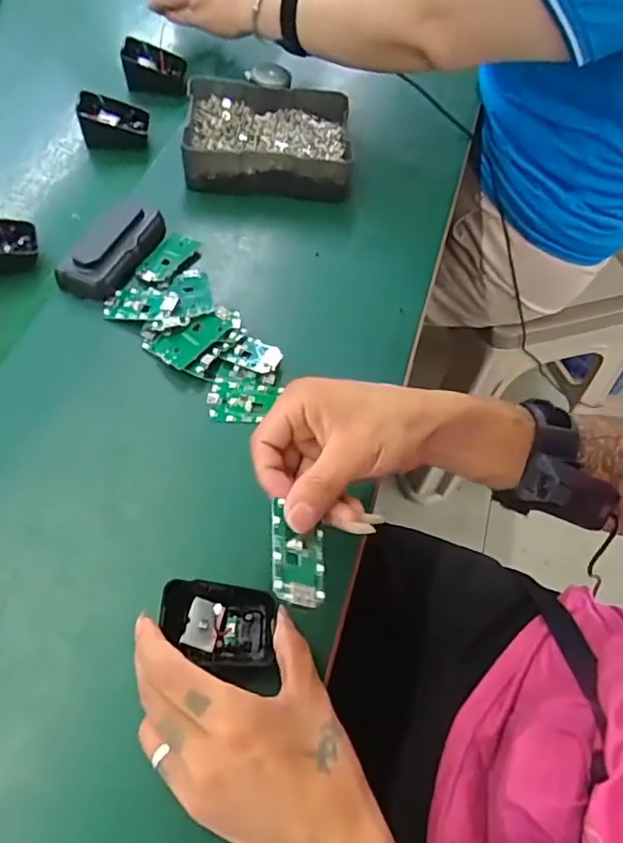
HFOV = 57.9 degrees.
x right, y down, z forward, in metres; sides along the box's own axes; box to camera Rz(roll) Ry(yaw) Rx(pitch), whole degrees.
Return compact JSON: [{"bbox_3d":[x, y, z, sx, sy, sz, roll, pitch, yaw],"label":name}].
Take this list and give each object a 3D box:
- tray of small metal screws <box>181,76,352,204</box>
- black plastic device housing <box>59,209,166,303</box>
[{"bbox_3d":[-0.043,-0.280,0.563,0.160,0.045,0.124,-3,61,-5],"label":"tray of small metal screws"},{"bbox_3d":[-0.164,-0.148,0.475,0.039,0.029,0.102,28,63,11],"label":"black plastic device housing"}]

